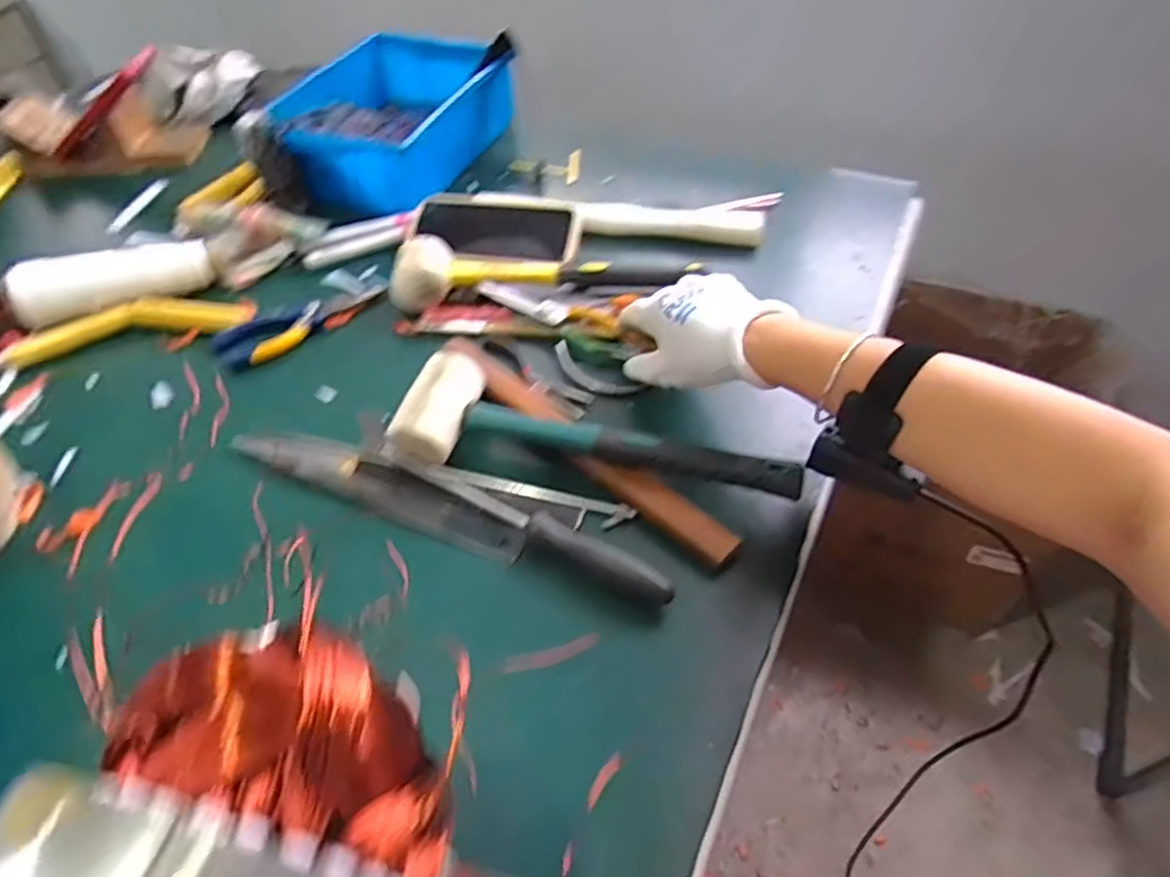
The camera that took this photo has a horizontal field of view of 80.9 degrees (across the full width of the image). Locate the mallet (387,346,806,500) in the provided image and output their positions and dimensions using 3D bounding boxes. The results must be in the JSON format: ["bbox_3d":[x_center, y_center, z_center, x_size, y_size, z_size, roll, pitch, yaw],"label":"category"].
[{"bbox_3d":[0.009,-0.004,0.482,0.272,0.046,0.080,8,47,9],"label":"mallet"}]

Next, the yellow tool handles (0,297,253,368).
[{"bbox_3d":[-0.402,-0.101,0.610,0.201,0.017,0.049,-10,47,-8],"label":"yellow tool handles"}]

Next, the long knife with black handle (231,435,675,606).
[{"bbox_3d":[-0.097,0.043,0.466,0.322,0.016,0.044,16,49,16],"label":"long knife with black handle"}]

